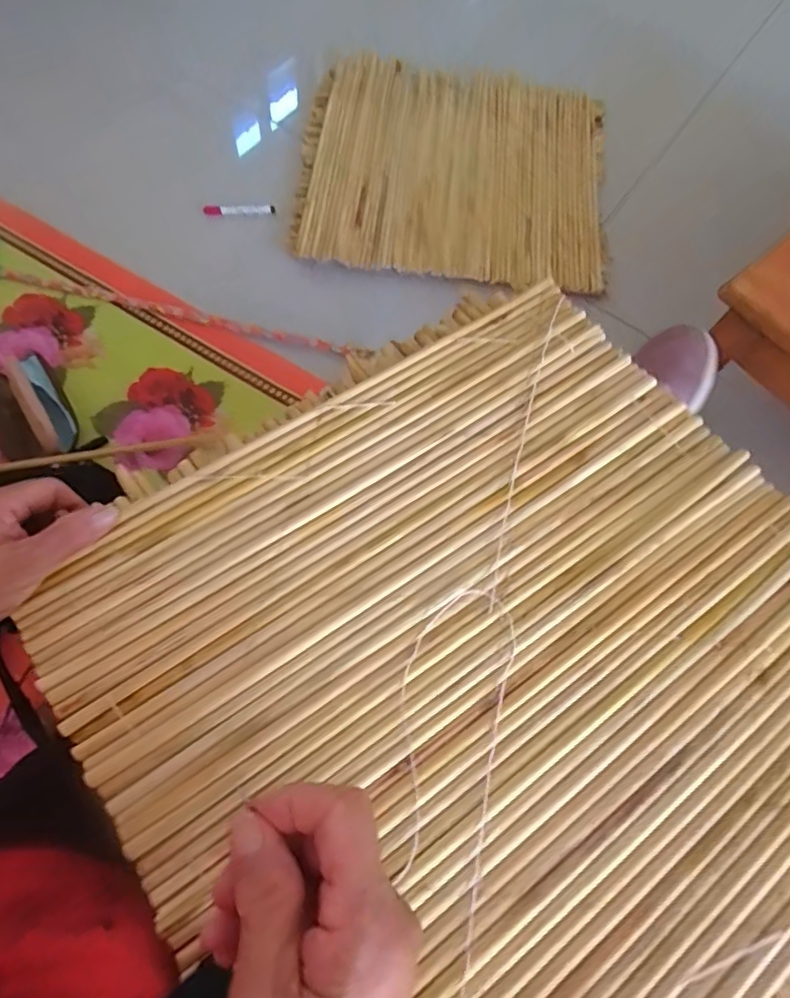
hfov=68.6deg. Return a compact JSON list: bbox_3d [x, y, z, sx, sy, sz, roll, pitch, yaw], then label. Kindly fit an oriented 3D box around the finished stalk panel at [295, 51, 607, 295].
[{"bbox_3d":[0.103,-0.535,0.944,0.474,0.037,0.453,8,69,-1],"label":"finished stalk panel"}]

